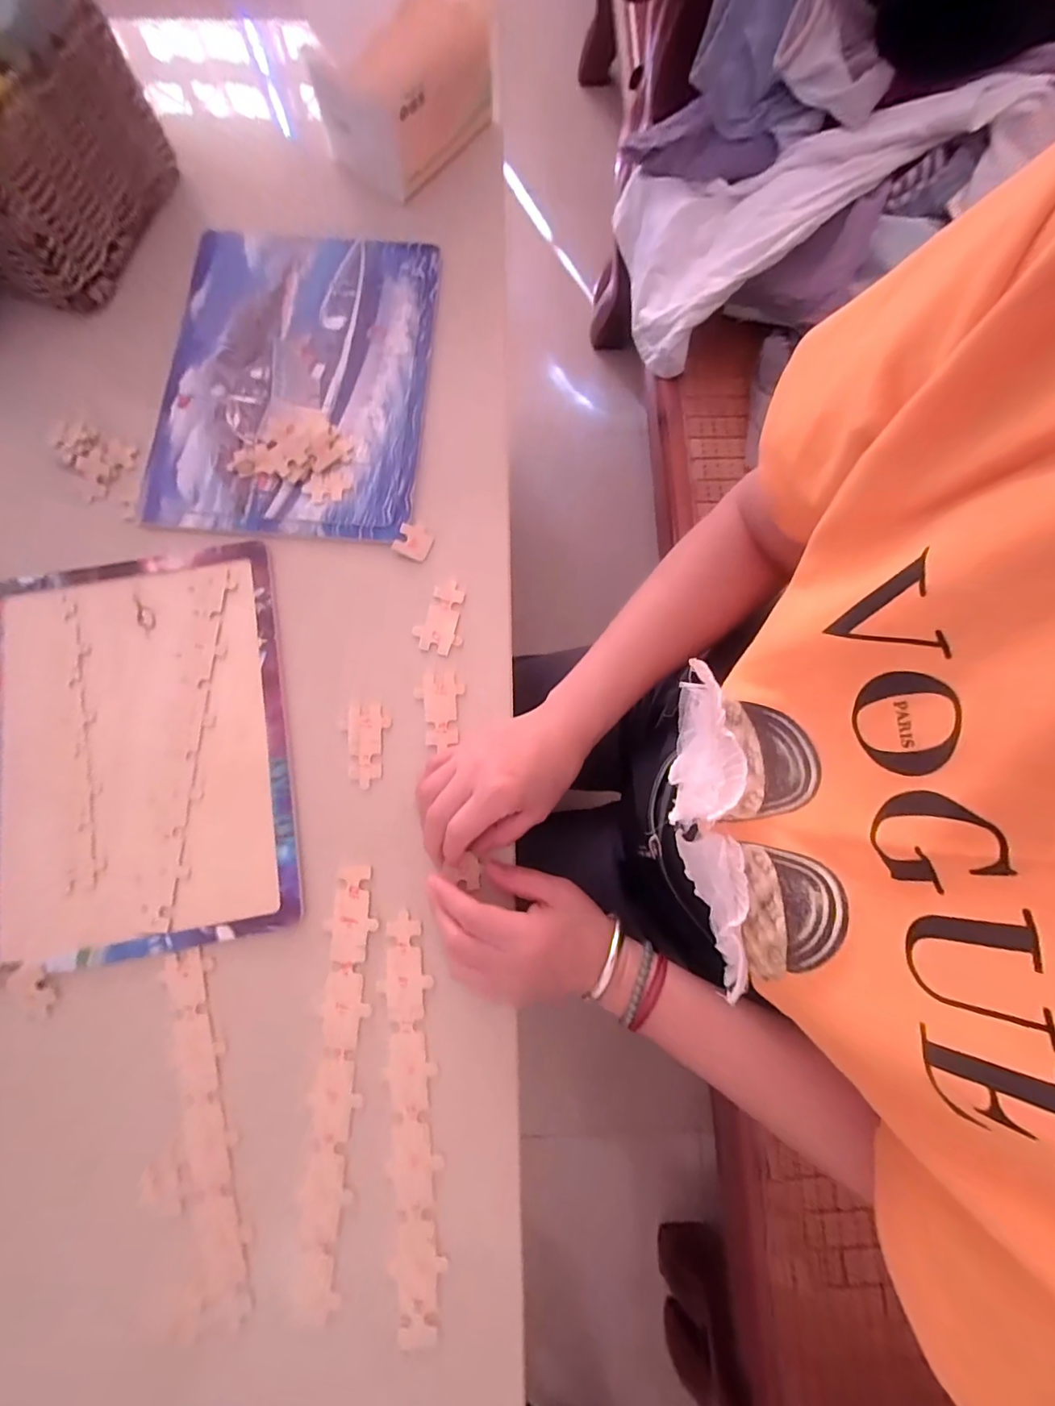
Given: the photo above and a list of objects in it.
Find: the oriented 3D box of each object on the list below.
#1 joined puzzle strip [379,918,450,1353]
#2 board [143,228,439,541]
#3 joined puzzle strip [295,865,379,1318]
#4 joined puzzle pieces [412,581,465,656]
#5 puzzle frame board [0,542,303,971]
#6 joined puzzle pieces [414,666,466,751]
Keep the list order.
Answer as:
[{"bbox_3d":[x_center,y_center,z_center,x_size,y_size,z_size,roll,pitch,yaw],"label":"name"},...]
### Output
[{"bbox_3d":[-0.076,0.272,0.346,0.031,0.005,0.242,-6,79,-2],"label":"joined puzzle strip"},{"bbox_3d":[-0.196,-0.278,0.442,0.213,0.007,0.283,4,79,-1],"label":"board"},{"bbox_3d":[-0.127,0.247,0.347,0.033,0.004,0.262,2,79,-1],"label":"joined puzzle strip"},{"bbox_3d":[-0.066,-0.067,0.408,0.036,0.004,0.057,13,79,1],"label":"joined puzzle pieces"},{"bbox_3d":[-0.288,0.030,0.384,0.209,0.006,0.289,-10,80,-3],"label":"puzzle frame board"},{"bbox_3d":[-0.065,0.004,0.396,0.035,0.004,0.059,-7,79,-3],"label":"joined puzzle pieces"}]

